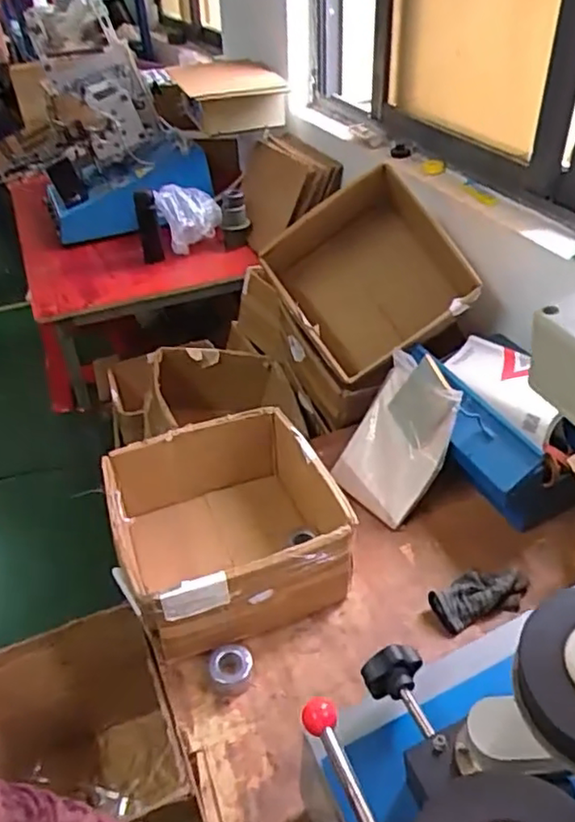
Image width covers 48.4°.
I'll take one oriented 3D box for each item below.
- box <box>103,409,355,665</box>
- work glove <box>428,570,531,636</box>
[{"bbox_3d":[-0.096,0.197,1.053,0.346,0.194,0.323,-18,41,-18],"label":"box"},{"bbox_3d":[0.303,0.288,1.004,0.158,0.042,0.079,-13,39,-12],"label":"work glove"}]

